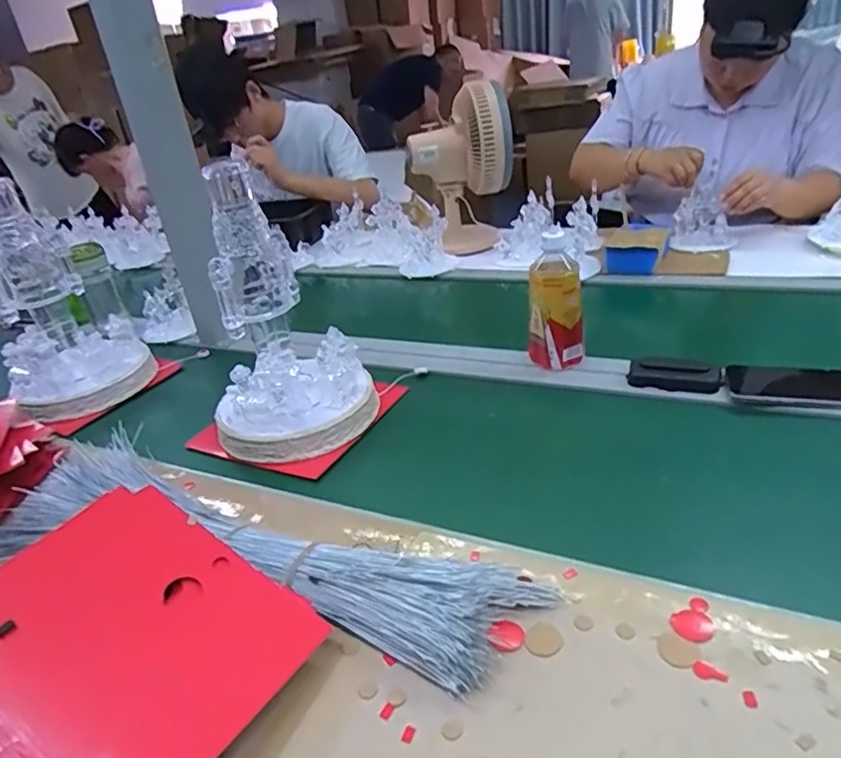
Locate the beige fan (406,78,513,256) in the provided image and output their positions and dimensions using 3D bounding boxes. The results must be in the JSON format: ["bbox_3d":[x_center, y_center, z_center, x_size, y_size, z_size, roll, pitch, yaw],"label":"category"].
[{"bbox_3d":[0.088,-0.443,1.334,0.213,0.354,0.211,-6,29,4],"label":"beige fan"}]

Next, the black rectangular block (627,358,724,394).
[{"bbox_3d":[0.316,-0.004,0.748,0.106,0.022,0.047,6,30,23],"label":"black rectangular block"}]

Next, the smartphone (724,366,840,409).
[{"bbox_3d":[0.448,0.007,0.705,0.158,0.016,0.068,8,31,26],"label":"smartphone"}]

